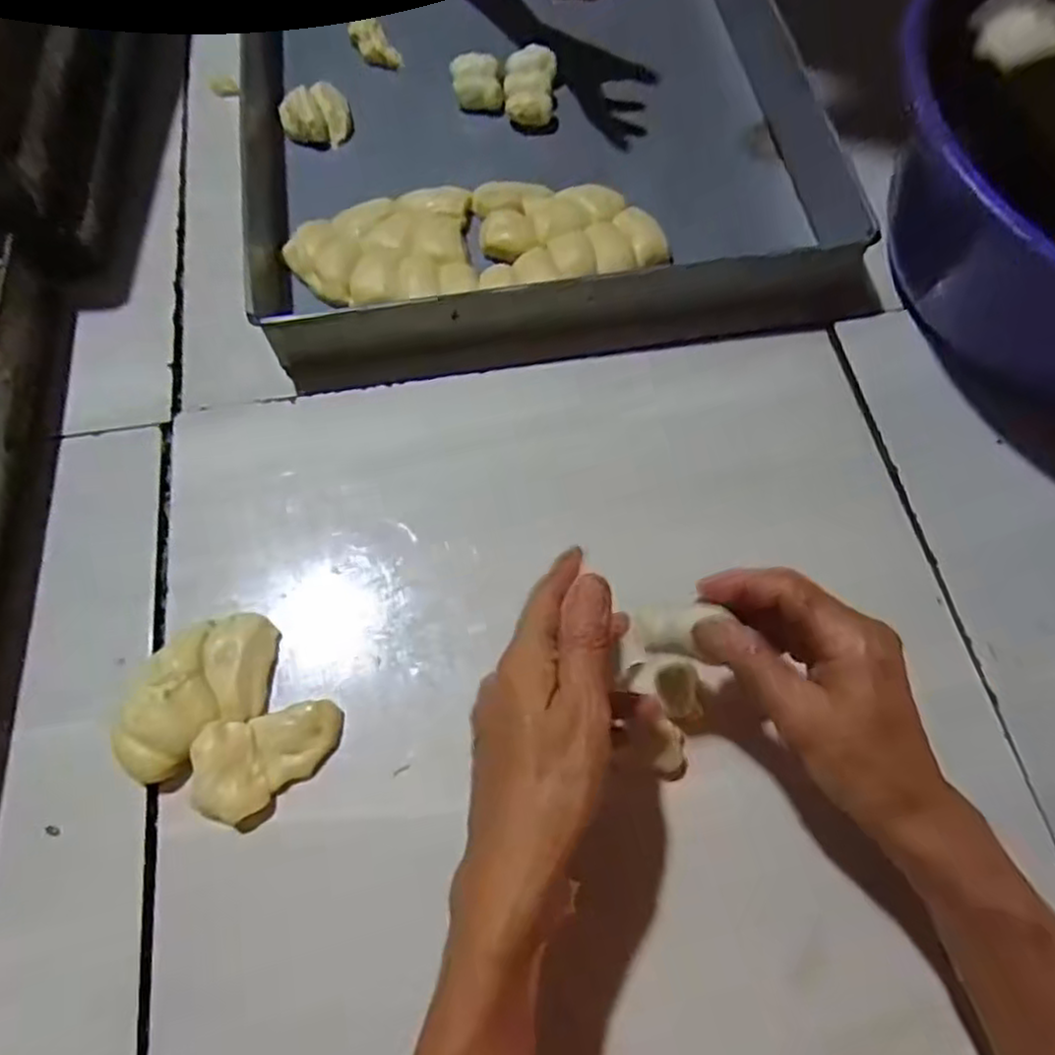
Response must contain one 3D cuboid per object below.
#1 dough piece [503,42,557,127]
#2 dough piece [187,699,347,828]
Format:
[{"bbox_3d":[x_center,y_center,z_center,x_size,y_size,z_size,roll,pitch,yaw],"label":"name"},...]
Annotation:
[{"bbox_3d":[0.001,-0.395,0.630,0.045,0.029,0.090,4,67,1],"label":"dough piece"},{"bbox_3d":[-0.146,0.135,0.401,0.080,0.021,0.058,-14,68,-6],"label":"dough piece"}]

